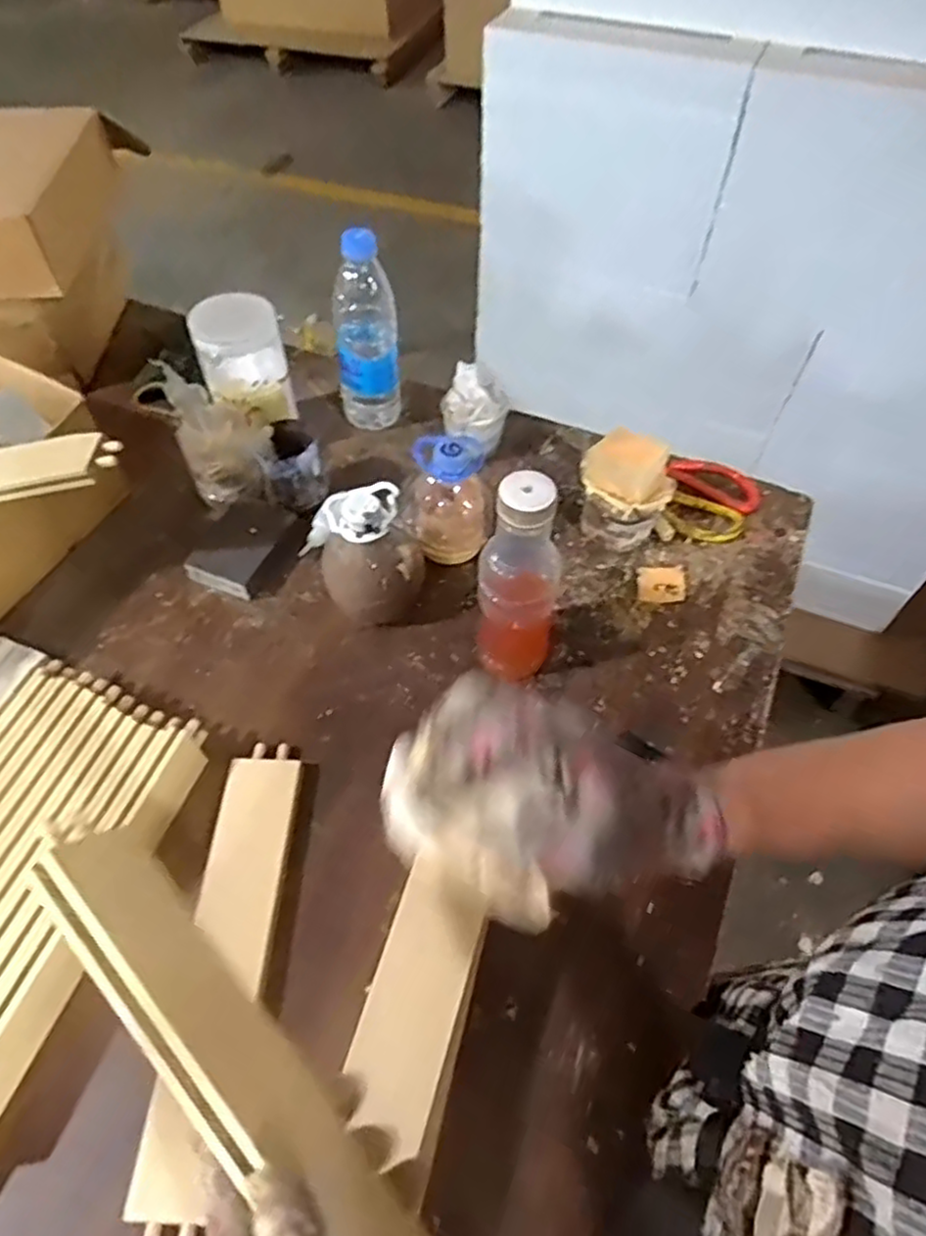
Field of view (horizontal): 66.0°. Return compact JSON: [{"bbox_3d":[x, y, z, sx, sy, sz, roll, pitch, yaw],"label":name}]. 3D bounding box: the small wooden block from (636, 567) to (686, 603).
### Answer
[{"bbox_3d":[0.195,-0.033,0.700,0.045,0.005,0.042,2,55,2],"label":"small wooden block"}]

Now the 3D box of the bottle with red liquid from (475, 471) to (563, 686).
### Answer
[{"bbox_3d":[0.043,-0.023,0.568,0.063,0.218,0.053,1,55,1],"label":"bottle with red liquid"}]

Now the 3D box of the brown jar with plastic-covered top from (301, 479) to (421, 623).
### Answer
[{"bbox_3d":[-0.086,-0.062,0.643,0.093,0.129,0.097,0,55,0],"label":"brown jar with plastic-covered top"}]

